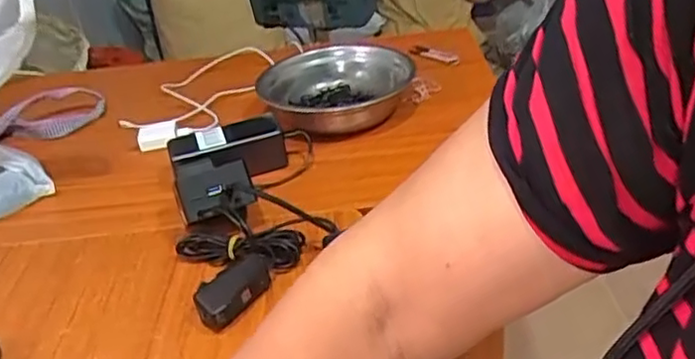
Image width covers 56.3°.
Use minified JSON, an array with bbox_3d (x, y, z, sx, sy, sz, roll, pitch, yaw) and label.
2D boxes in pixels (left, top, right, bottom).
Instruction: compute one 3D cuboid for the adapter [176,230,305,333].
[{"bbox_3d":[-0.092,0.078,0.589,0.107,0.034,0.116,-18,34,-19],"label":"adapter"}]

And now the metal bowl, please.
[{"bbox_3d":[-0.009,-0.111,0.826,0.179,0.058,0.177,-4,32,3],"label":"metal bowl"}]

